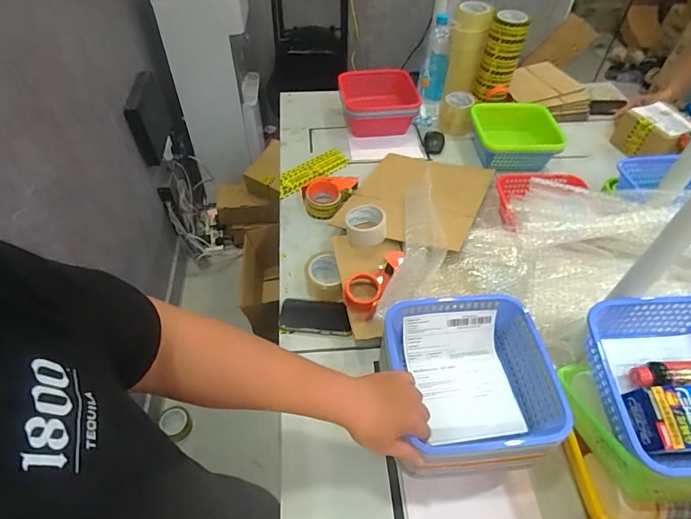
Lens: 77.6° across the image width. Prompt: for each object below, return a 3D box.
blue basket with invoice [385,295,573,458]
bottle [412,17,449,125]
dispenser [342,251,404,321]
[{"bbox_3d":[0.185,0.173,0.636,0.226,0.087,0.223,-4,48,-4],"label":"blue basket with invoice"},{"bbox_3d":[0.263,-0.559,1.279,0.075,0.299,0.079,11,50,9],"label":"bottle"},{"bbox_3d":[0.060,0.042,0.862,0.083,0.064,0.144,30,55,23],"label":"dispenser"}]

